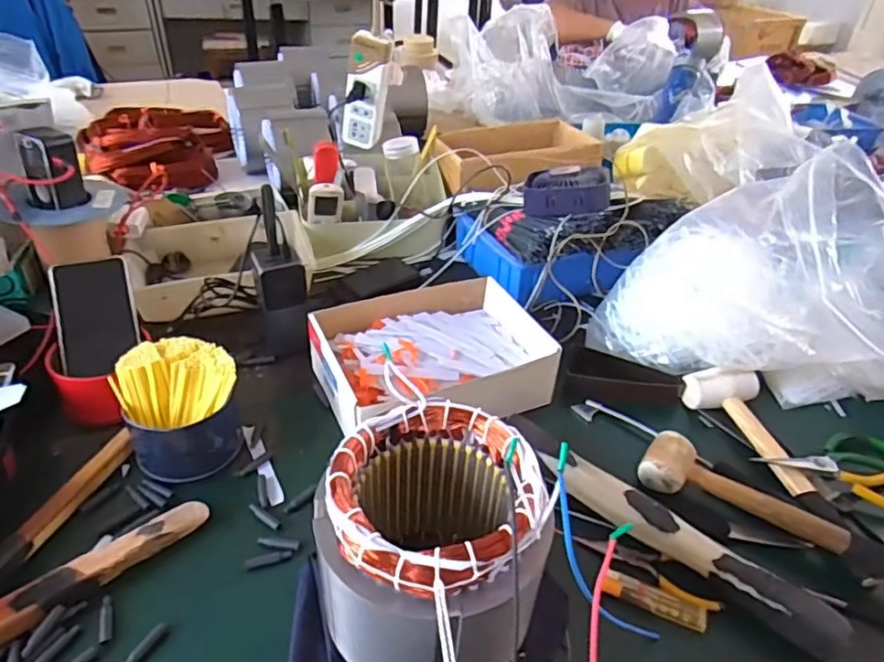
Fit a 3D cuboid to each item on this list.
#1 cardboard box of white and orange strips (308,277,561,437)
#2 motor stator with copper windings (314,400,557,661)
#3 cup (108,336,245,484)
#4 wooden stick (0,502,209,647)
[{"bbox_3d":[-0.010,0.023,0.691,0.255,0.060,0.194,-13,40,-21],"label":"cardboard box of white and orange strips"},{"bbox_3d":[-0.009,0.152,0.408,0.131,0.147,0.139,3,37,-2],"label":"motor stator with copper windings"},{"bbox_3d":[-0.253,0.070,0.577,0.104,0.089,0.102,-15,41,-23],"label":"cup"},{"bbox_3d":[-0.312,0.207,0.448,0.273,0.026,0.030,-29,48,-36],"label":"wooden stick"}]

